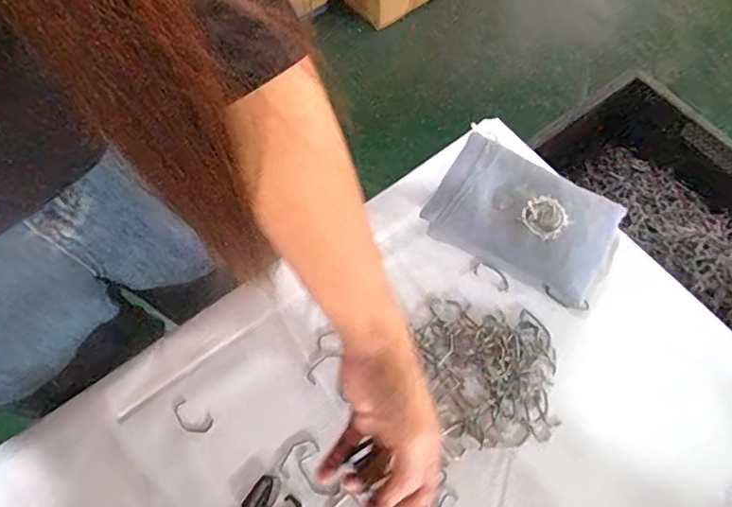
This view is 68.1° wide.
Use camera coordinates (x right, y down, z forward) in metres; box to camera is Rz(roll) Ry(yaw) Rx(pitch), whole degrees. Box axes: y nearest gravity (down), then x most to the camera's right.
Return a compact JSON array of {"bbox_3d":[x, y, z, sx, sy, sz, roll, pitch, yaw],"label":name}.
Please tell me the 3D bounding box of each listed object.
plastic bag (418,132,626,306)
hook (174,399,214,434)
[{"bbox_3d":[0.148,-0.036,0.507,0.164,0.034,0.114,31,69,13],"label":"plastic bag"},{"bbox_3d":[-0.142,0.135,0.442,0.034,0.004,0.021,24,67,10],"label":"hook"}]

